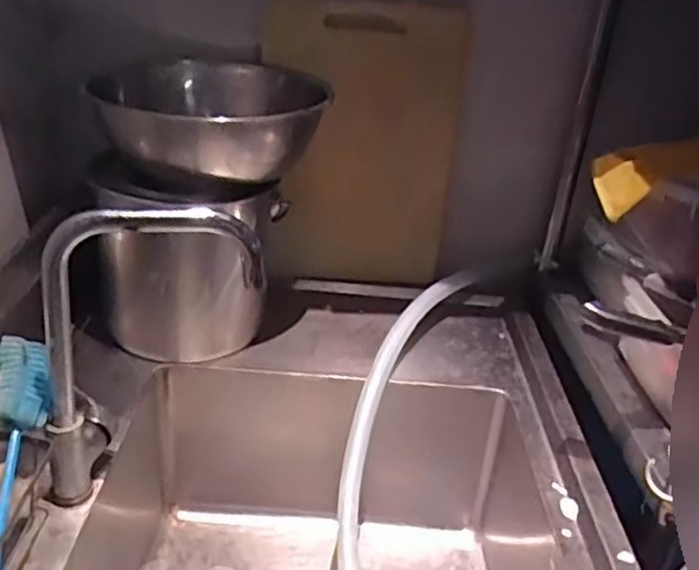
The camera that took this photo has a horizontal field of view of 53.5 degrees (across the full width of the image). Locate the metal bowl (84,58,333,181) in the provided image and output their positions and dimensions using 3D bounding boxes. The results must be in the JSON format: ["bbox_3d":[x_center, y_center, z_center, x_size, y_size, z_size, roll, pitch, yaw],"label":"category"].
[{"bbox_3d":[-0.185,-0.220,0.954,0.270,0.110,0.265,5,28,-3],"label":"metal bowl"}]

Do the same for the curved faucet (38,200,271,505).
[{"bbox_3d":[-0.204,0.072,0.717,0.216,0.333,0.055,-3,29,-17],"label":"curved faucet"}]

